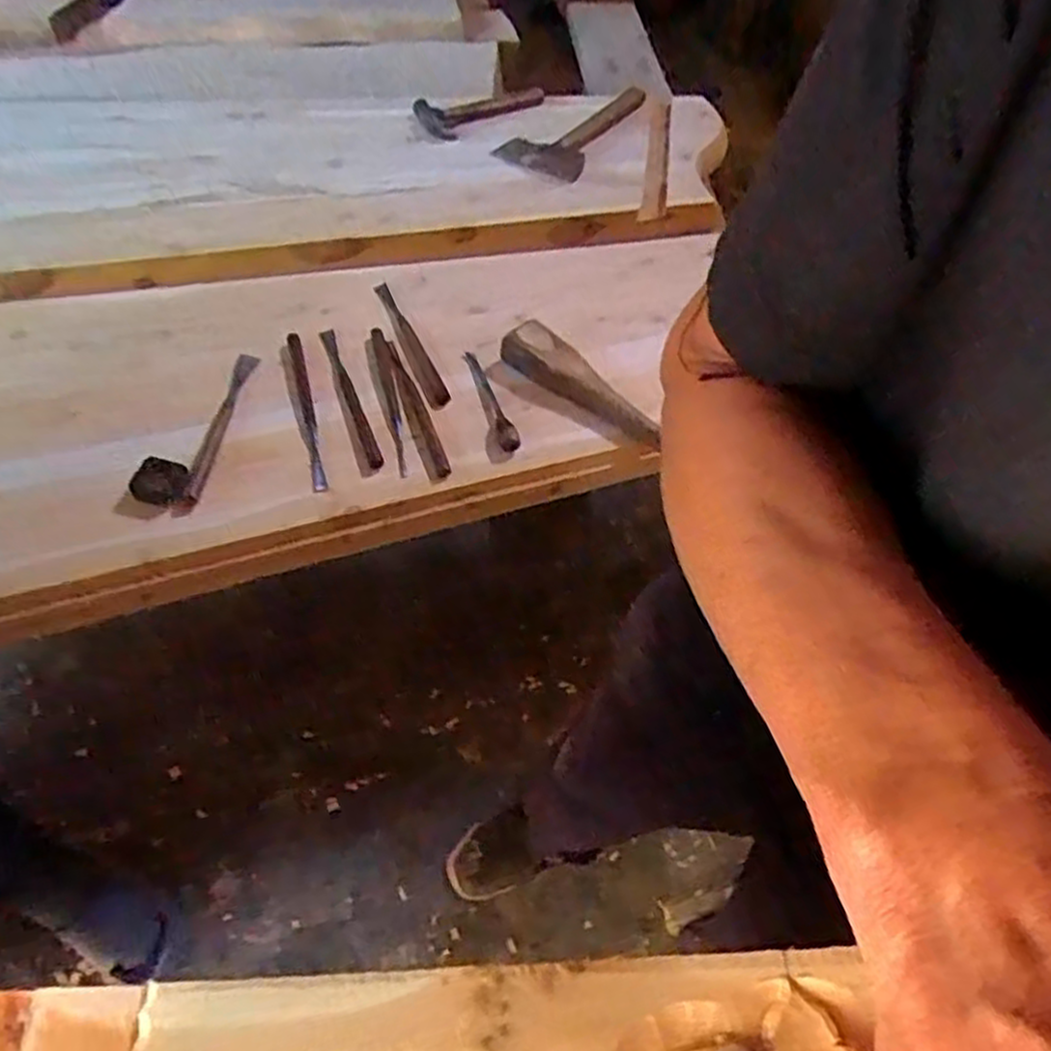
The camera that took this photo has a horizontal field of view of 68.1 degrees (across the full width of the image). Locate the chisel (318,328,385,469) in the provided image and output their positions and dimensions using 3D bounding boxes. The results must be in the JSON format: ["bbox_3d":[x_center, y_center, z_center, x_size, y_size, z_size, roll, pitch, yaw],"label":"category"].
[{"bbox_3d":[-0.224,-0.165,0.991,0.020,0.018,0.237,-17,59,-17],"label":"chisel"}]

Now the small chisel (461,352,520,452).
[{"bbox_3d":[-0.045,-0.165,0.996,0.025,0.017,0.177,-14,58,-15],"label":"small chisel"}]

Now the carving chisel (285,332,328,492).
[{"bbox_3d":[-0.275,-0.150,0.978,0.020,0.016,0.265,-11,57,-13],"label":"carving chisel"}]

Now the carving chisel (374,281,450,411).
[{"bbox_3d":[-0.160,-0.258,1.089,0.033,0.020,0.259,-18,59,-17],"label":"carving chisel"}]

